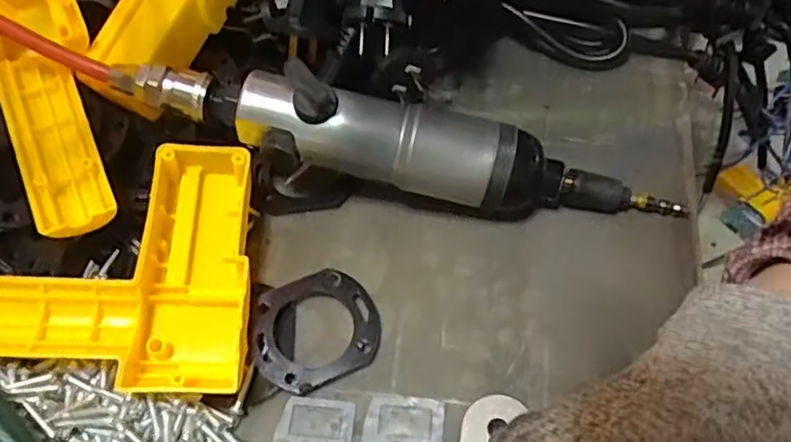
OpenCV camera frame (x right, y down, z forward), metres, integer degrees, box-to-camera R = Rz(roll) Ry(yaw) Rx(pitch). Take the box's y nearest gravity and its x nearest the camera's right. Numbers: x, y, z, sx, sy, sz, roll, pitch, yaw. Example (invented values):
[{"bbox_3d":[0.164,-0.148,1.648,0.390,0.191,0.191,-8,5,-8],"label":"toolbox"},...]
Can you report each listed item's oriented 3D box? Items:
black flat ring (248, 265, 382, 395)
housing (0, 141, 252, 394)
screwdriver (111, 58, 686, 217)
[{"bbox_3d":[-0.037,0.048,0.300,0.059,0.006,0.052,-27,60,-9],"label":"black flat ring"},{"bbox_3d":[-0.137,0.018,0.295,0.142,0.030,0.113,-3,59,5],"label":"housing"},{"bbox_3d":[-0.002,-0.038,0.310,0.274,0.056,0.042,7,61,8],"label":"screwdriver"}]

